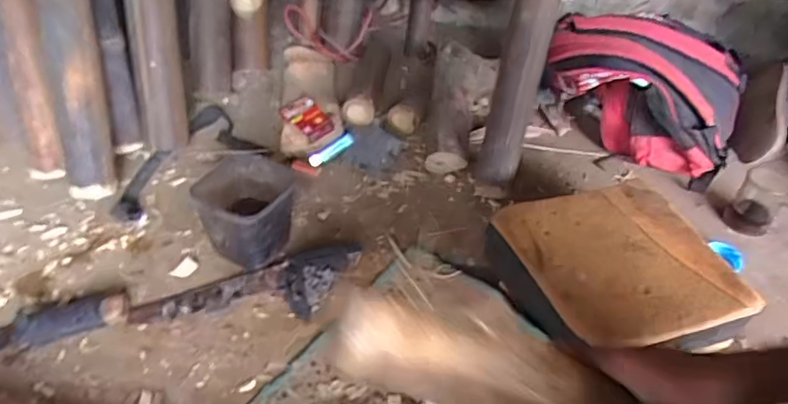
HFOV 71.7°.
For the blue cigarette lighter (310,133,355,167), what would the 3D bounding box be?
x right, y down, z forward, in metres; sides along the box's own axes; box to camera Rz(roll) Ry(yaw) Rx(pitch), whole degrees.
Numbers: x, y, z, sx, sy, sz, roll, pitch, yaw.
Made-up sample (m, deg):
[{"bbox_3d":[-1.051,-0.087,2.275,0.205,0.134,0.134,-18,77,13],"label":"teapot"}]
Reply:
[{"bbox_3d":[-0.110,-0.092,0.961,0.087,0.017,0.027,-33,49,-4],"label":"blue cigarette lighter"}]

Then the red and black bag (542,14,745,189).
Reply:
[{"bbox_3d":[0.460,-0.217,1.009,0.333,0.173,0.282,23,45,20],"label":"red and black bag"}]

